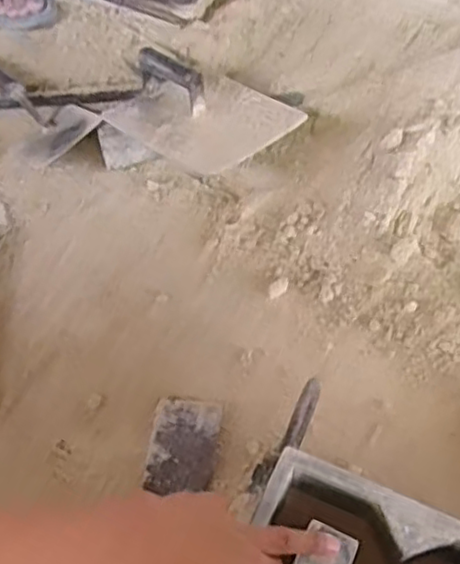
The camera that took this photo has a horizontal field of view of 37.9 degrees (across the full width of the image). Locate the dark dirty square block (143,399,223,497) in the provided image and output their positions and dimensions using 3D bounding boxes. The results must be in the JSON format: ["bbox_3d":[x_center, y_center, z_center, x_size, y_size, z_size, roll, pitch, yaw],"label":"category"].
[{"bbox_3d":[-0.047,0.165,0.678,0.067,0.008,0.093,7,60,7],"label":"dark dirty square block"}]

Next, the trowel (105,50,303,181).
[{"bbox_3d":[-0.039,-0.208,0.807,0.203,0.065,0.156,39,63,21],"label":"trowel"}]

